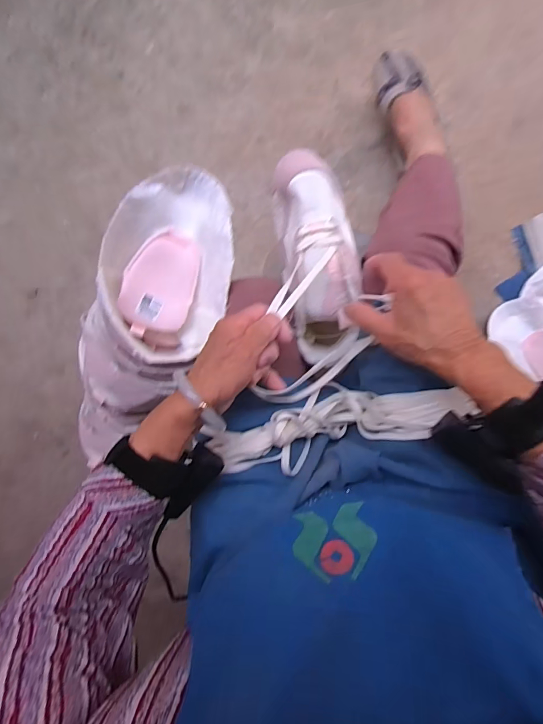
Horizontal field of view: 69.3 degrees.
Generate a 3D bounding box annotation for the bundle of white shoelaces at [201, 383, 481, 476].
[{"bbox_3d":[0.064,0.067,0.430,0.258,0.085,0.074,-16,92,11],"label":"bundle of white shoelaces"}]

